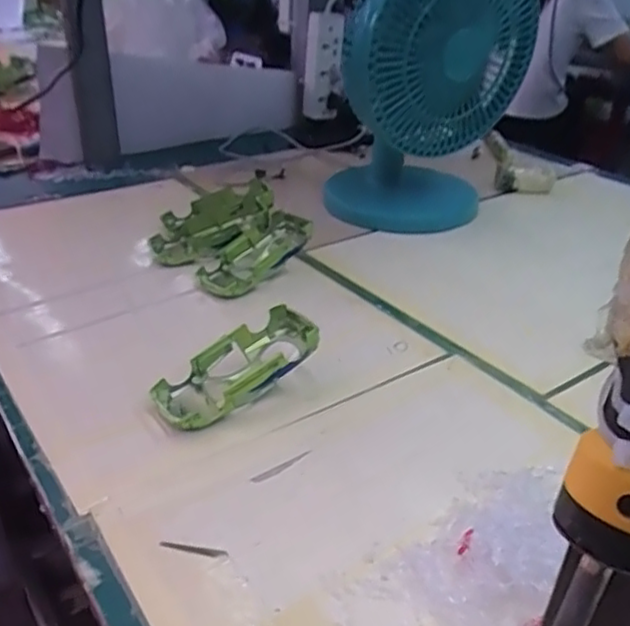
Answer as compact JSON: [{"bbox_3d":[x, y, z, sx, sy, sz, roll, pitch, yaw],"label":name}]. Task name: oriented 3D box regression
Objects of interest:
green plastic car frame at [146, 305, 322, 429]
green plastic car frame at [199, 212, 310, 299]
[{"bbox_3d":[-0.059,0.043,0.515,0.132,0.043,0.060,-18,35,-29],"label":"green plastic car frame"},{"bbox_3d":[-0.062,-0.057,0.695,0.059,0.034,0.132,24,50,35],"label":"green plastic car frame"}]

